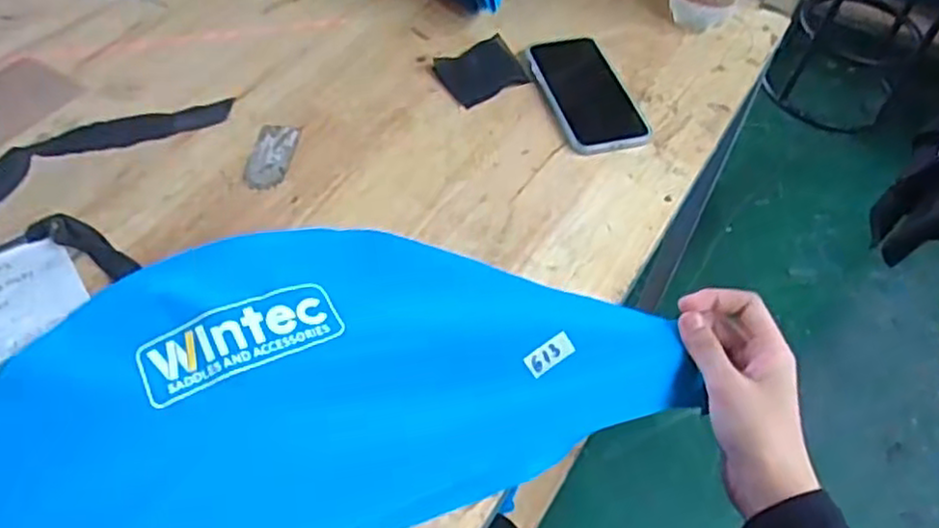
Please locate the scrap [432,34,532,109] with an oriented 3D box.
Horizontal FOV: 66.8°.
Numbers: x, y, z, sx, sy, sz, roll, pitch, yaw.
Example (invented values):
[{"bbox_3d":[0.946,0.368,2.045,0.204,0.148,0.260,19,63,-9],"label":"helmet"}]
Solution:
[{"bbox_3d":[0.012,-0.181,0.664,0.075,0.013,0.064,-23,58,-21],"label":"scrap"}]

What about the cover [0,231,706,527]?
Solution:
[{"bbox_3d":[-0.138,0.098,0.442,0.516,0.053,0.250,-25,59,-21],"label":"cover"}]

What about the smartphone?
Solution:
[{"bbox_3d":[0.106,-0.158,0.652,0.076,0.008,0.143,-11,55,-13],"label":"smartphone"}]

